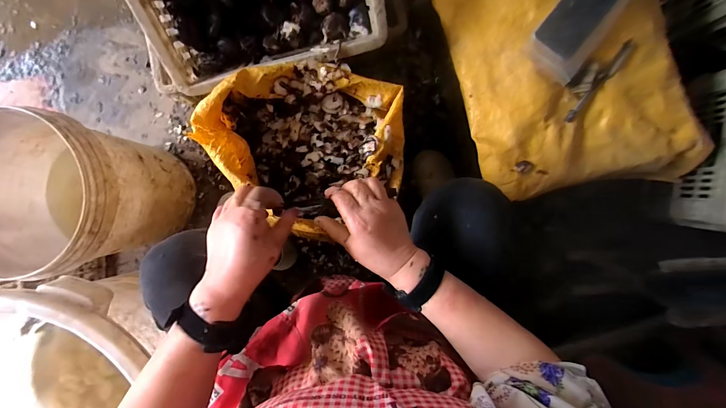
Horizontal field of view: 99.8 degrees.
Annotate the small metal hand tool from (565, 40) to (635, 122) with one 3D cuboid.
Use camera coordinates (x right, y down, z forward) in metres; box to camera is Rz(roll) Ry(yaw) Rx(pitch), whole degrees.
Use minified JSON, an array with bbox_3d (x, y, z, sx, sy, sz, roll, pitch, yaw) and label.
[{"bbox_3d":[0.439,-0.243,0.575,0.058,0.021,0.179,41,91,-1],"label":"small metal hand tool"}]

